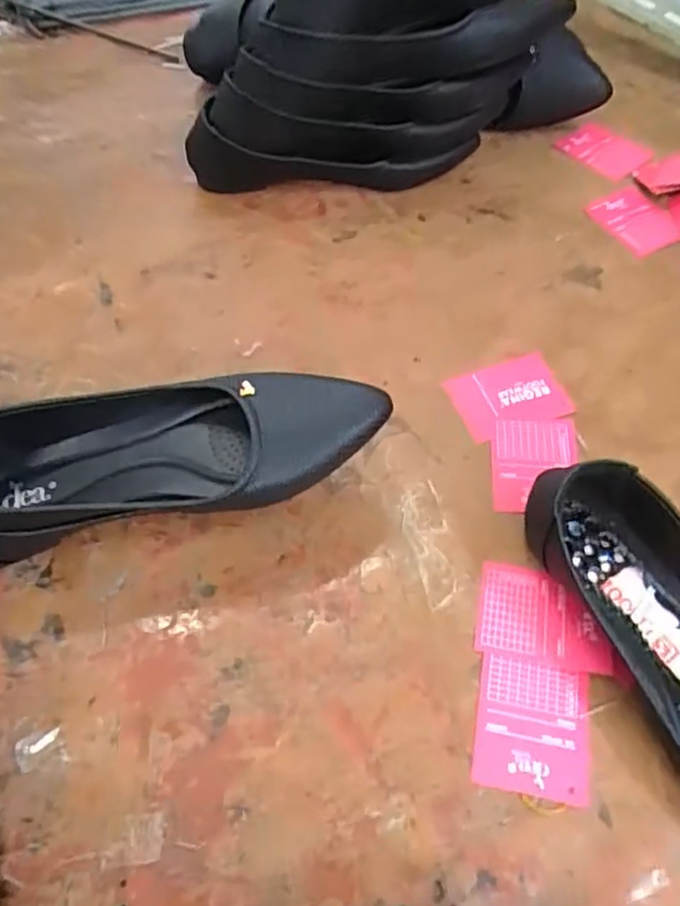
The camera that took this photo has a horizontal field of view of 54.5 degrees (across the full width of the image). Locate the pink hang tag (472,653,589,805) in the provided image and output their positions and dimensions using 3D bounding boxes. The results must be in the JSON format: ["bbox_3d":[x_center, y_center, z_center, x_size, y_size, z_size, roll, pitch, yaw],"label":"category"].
[{"bbox_3d":[0.099,0.142,0.340,0.057,0.004,0.065,9,58,9],"label":"pink hang tag"}]

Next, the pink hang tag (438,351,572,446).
[{"bbox_3d":[0.117,-0.041,0.461,0.075,0.004,0.054,-18,58,-8],"label":"pink hang tag"}]

